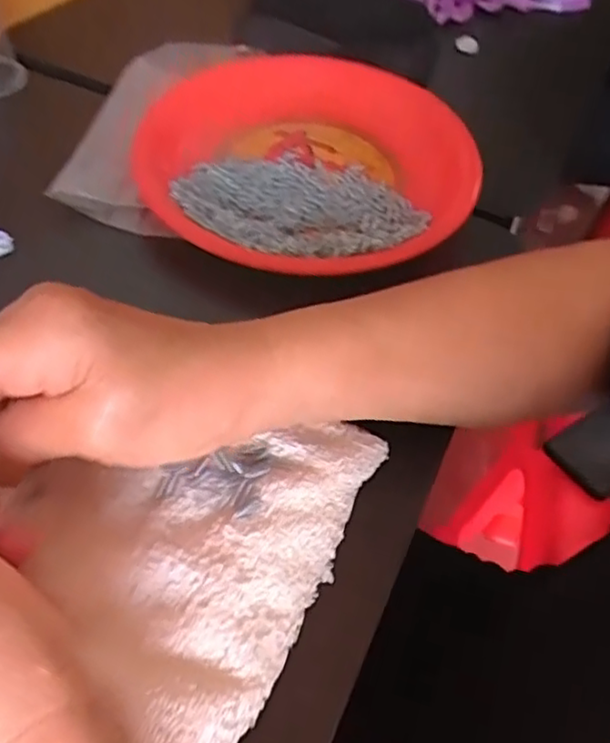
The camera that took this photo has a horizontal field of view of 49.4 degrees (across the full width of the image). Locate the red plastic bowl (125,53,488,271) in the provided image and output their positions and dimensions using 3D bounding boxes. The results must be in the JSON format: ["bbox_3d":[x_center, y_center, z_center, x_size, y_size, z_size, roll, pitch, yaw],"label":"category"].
[{"bbox_3d":[-0.001,-0.142,0.451,0.218,0.044,0.207,3,49,-3],"label":"red plastic bowl"}]

